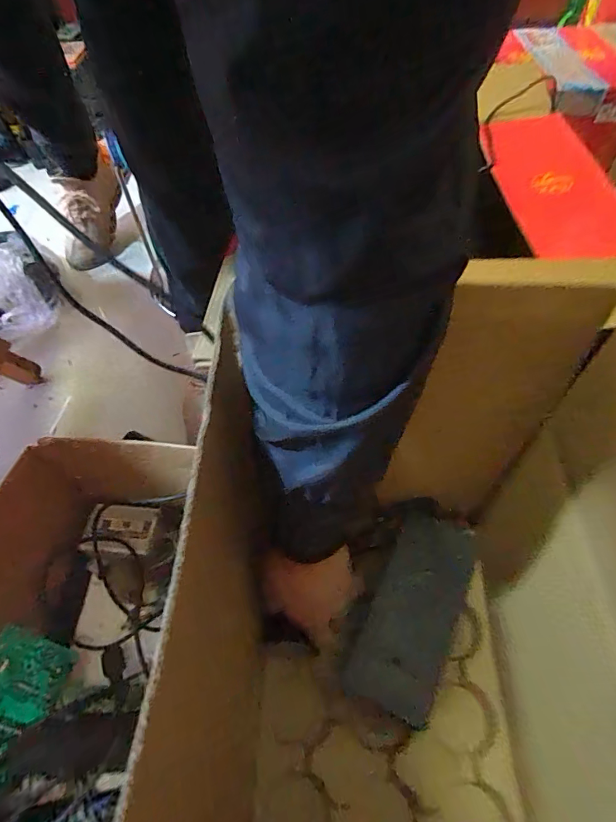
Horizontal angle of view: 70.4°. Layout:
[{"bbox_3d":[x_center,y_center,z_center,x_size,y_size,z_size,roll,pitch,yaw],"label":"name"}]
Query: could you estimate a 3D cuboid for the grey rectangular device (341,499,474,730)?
[{"bbox_3d":[0.121,0.217,0.497,0.091,0.023,0.219,19,62,15],"label":"grey rectangular device"}]

